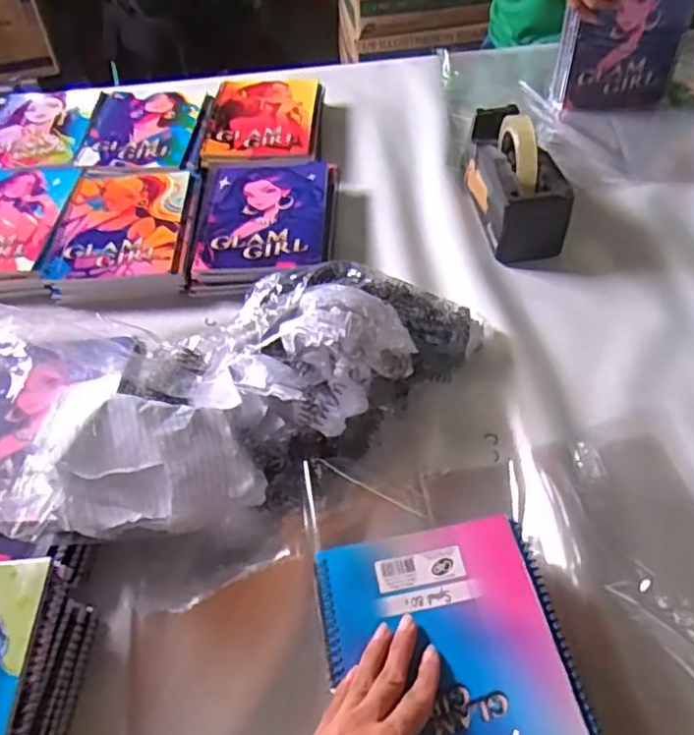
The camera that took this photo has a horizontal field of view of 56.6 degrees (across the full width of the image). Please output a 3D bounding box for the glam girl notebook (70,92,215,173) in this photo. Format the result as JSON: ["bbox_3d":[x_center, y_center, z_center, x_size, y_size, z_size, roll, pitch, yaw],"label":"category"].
[{"bbox_3d":[-0.289,-0.344,0.927,0.167,0.011,0.196,-2,51,4],"label":"glam girl notebook"}]

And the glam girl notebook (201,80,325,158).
[{"bbox_3d":[-0.119,-0.366,0.935,0.159,0.016,0.191,-1,51,4],"label":"glam girl notebook"}]

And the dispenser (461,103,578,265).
[{"bbox_3d":[0.195,-0.236,0.771,0.077,0.116,0.194,-10,51,-3],"label":"dispenser"}]

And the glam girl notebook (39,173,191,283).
[{"bbox_3d":[-0.277,-0.182,0.802,0.158,0.015,0.189,-2,51,4],"label":"glam girl notebook"}]

